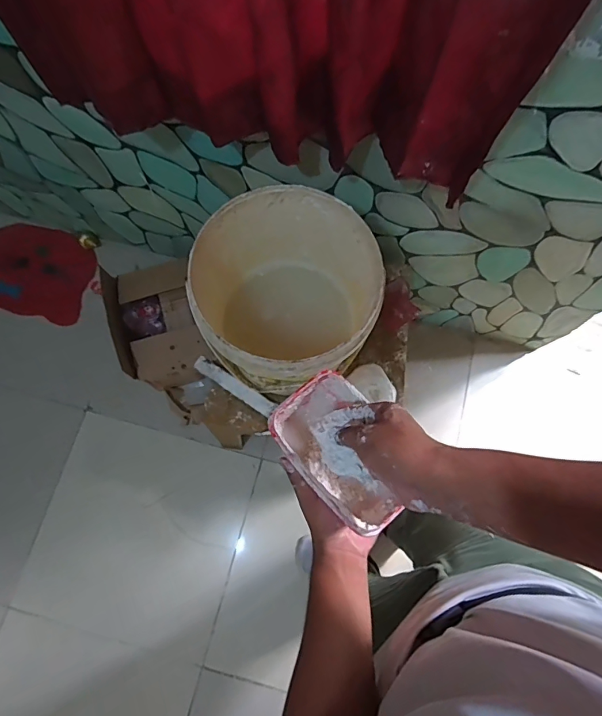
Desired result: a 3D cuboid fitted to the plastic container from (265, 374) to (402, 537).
[{"bbox_3d":[0.045,0.100,0.469,0.097,0.086,0.157,-39,81,-9],"label":"plastic container"}]

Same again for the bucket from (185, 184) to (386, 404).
[{"bbox_3d":[-0.023,-0.100,0.817,0.297,0.294,0.312,0,75,-1],"label":"bucket"}]

